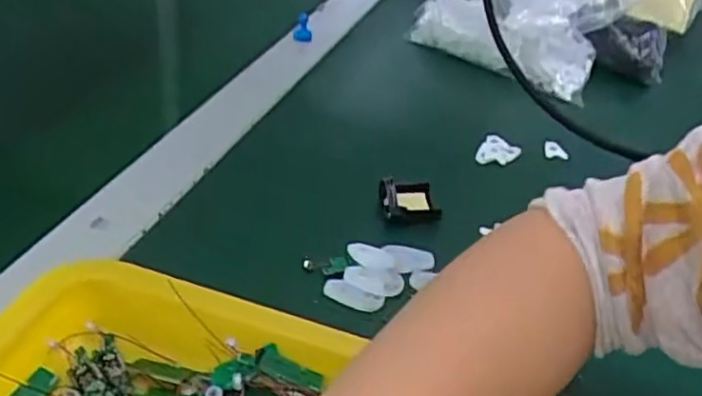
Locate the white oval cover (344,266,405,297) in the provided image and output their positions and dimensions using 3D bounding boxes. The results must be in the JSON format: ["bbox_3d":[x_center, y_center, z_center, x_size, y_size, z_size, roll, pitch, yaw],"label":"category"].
[{"bbox_3d":[0.014,0.049,0.417,0.035,0.009,0.018,10,35,2],"label":"white oval cover"}]

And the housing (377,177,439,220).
[{"bbox_3d":[0.040,0.002,0.483,0.040,0.020,0.036,-3,37,-15],"label":"housing"}]

